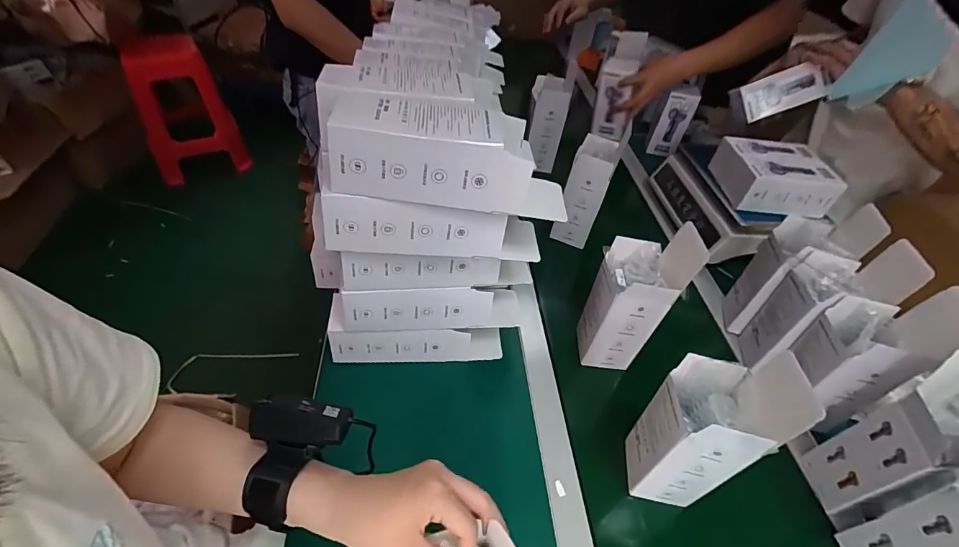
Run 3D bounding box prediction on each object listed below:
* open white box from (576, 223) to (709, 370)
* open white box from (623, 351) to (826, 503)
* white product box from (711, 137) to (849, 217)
[{"bbox_3d":[0.211,0.035,0.598,0.096,0.221,0.086,8,44,5],"label":"open white box"},{"bbox_3d":[0.237,0.170,0.461,0.102,0.217,0.094,8,44,4],"label":"open white box"},{"bbox_3d":[0.540,-0.181,0.781,0.171,0.067,0.158,-3,45,-6],"label":"white product box"}]

